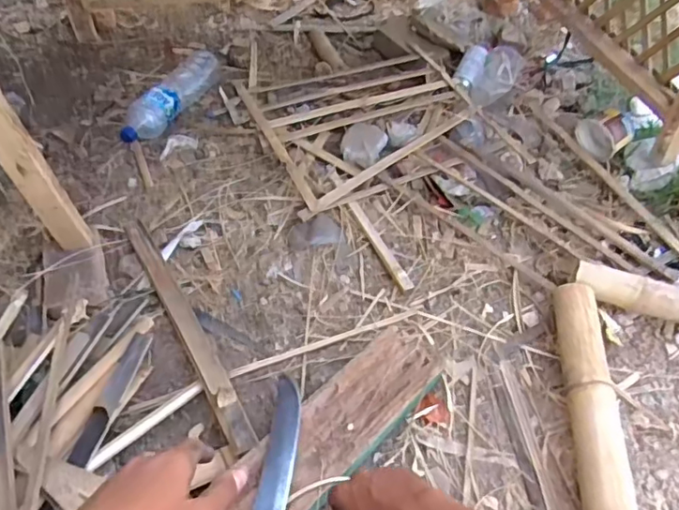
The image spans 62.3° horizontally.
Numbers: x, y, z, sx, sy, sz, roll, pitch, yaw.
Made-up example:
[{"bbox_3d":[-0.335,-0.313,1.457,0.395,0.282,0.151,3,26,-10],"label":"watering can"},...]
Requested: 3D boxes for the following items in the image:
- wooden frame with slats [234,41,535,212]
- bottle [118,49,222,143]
[{"bbox_3d":[0.078,-0.325,1.300,0.514,0.064,0.492,-18,50,-15],"label":"wooden frame with slats"},{"bbox_3d":[-0.375,-0.364,1.283,0.079,0.086,0.319,23,52,15],"label":"bottle"}]

